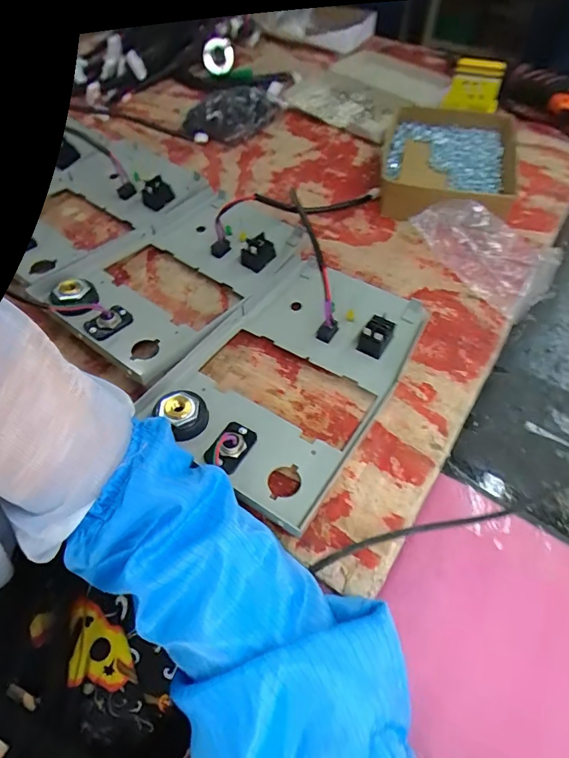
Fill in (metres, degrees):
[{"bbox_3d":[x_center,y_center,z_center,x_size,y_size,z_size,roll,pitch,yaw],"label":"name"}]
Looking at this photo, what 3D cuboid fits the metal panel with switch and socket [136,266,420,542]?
[{"bbox_3d":[0.009,-0.012,0.368,0.150,0.034,0.235,27,60,19],"label":"metal panel with switch and socket"}]

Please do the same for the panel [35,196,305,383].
[{"bbox_3d":[-0.100,-0.102,0.433,0.159,0.035,0.230,27,60,19],"label":"panel"}]

